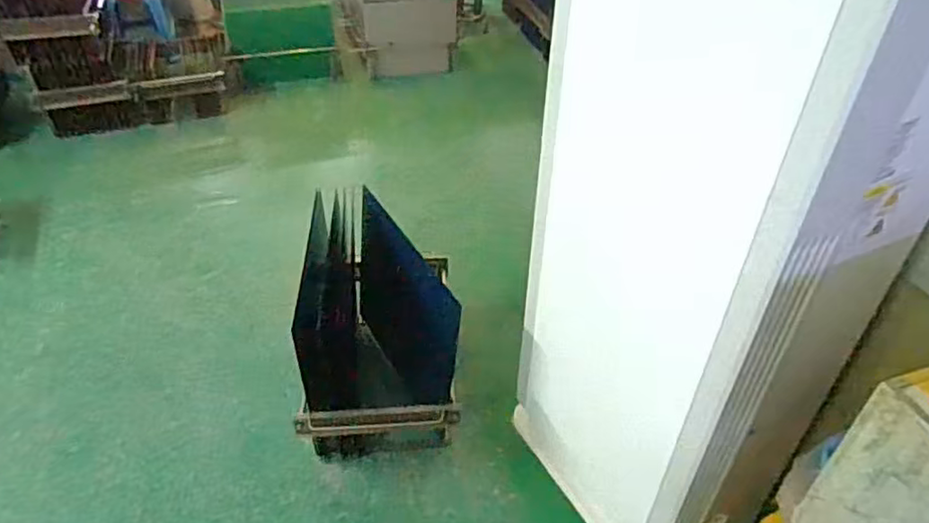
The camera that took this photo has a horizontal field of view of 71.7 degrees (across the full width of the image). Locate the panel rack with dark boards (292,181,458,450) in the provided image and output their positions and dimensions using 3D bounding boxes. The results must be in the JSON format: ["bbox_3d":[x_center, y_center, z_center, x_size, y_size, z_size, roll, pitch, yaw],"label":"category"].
[{"bbox_3d":[-0.254,0.158,1.749,0.423,0.475,0.521,-7,41,-10],"label":"panel rack with dark boards"}]

